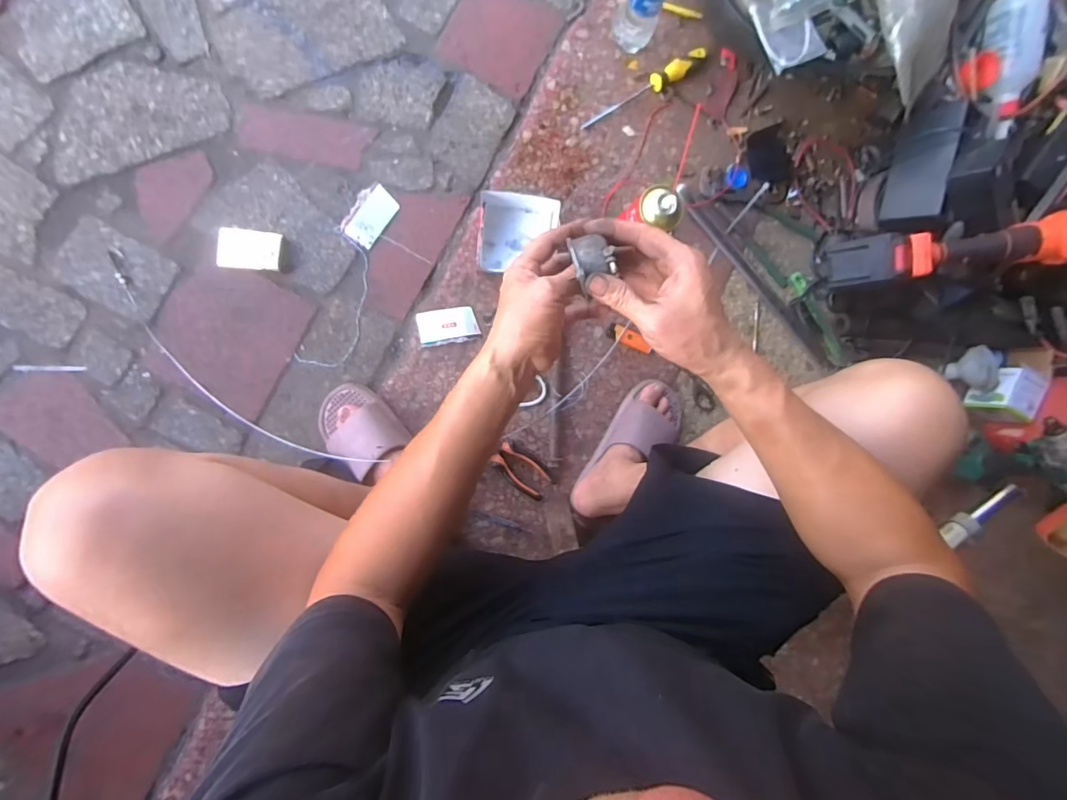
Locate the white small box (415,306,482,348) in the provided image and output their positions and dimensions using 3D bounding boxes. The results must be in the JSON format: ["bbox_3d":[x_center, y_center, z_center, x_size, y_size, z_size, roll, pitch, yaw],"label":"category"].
[{"bbox_3d":[-0.135,-0.118,0.750,0.093,0.012,0.056,-11,91,-3],"label":"white small box"}]

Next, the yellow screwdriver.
[{"bbox_3d":[0.181,-0.505,0.759,0.231,0.028,0.031,-31,92,-3],"label":"yellow screwdriver"}]

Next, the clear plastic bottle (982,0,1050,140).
[{"bbox_3d":[0.772,-0.539,0.751,0.071,0.065,0.213,4,92,-7],"label":"clear plastic bottle"}]

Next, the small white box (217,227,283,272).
[{"bbox_3d":[-0.431,-0.229,0.721,0.085,0.025,0.062,5,92,-7],"label":"small white box"}]

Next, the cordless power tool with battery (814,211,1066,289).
[{"bbox_3d":[0.637,-0.223,0.700,0.373,0.094,0.078,-5,90,-3],"label":"cordless power tool with battery"}]

